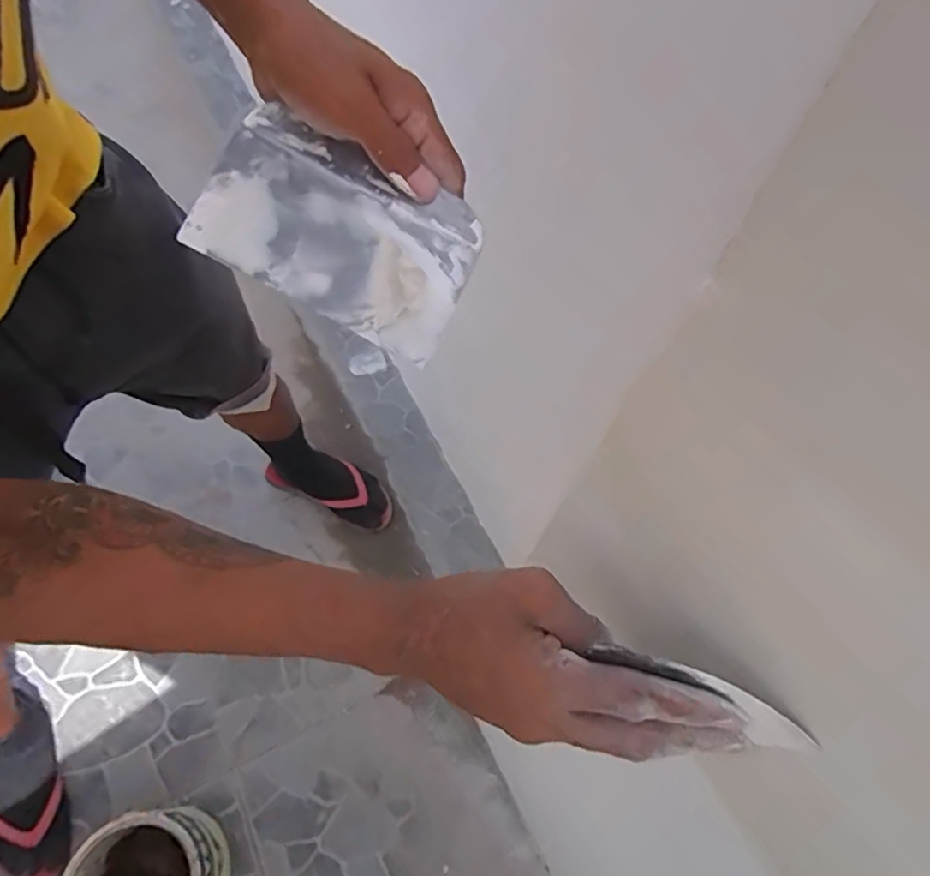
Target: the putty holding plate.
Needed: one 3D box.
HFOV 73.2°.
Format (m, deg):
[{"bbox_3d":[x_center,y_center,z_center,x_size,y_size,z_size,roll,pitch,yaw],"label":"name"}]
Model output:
[{"bbox_3d":[-0.066,-0.109,0.332,0.139,0.010,0.087,27,84,-7],"label":"putty holding plate"}]

